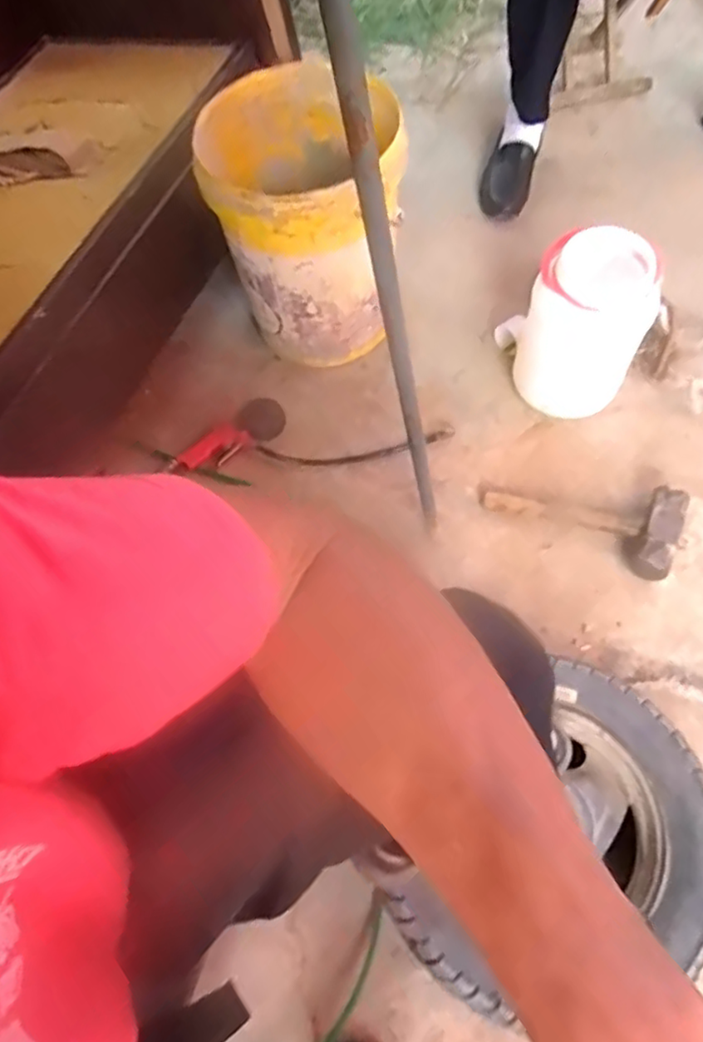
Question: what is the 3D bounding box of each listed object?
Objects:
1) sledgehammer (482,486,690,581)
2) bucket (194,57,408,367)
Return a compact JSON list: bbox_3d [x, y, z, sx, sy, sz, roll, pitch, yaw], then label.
[{"bbox_3d":[0.357,-0.017,0.973,0.289,0.061,0.146,20,66,14],"label":"sledgehammer"},{"bbox_3d":[-0.072,-0.480,1.041,0.295,0.353,0.316,-11,62,-1],"label":"bucket"}]

